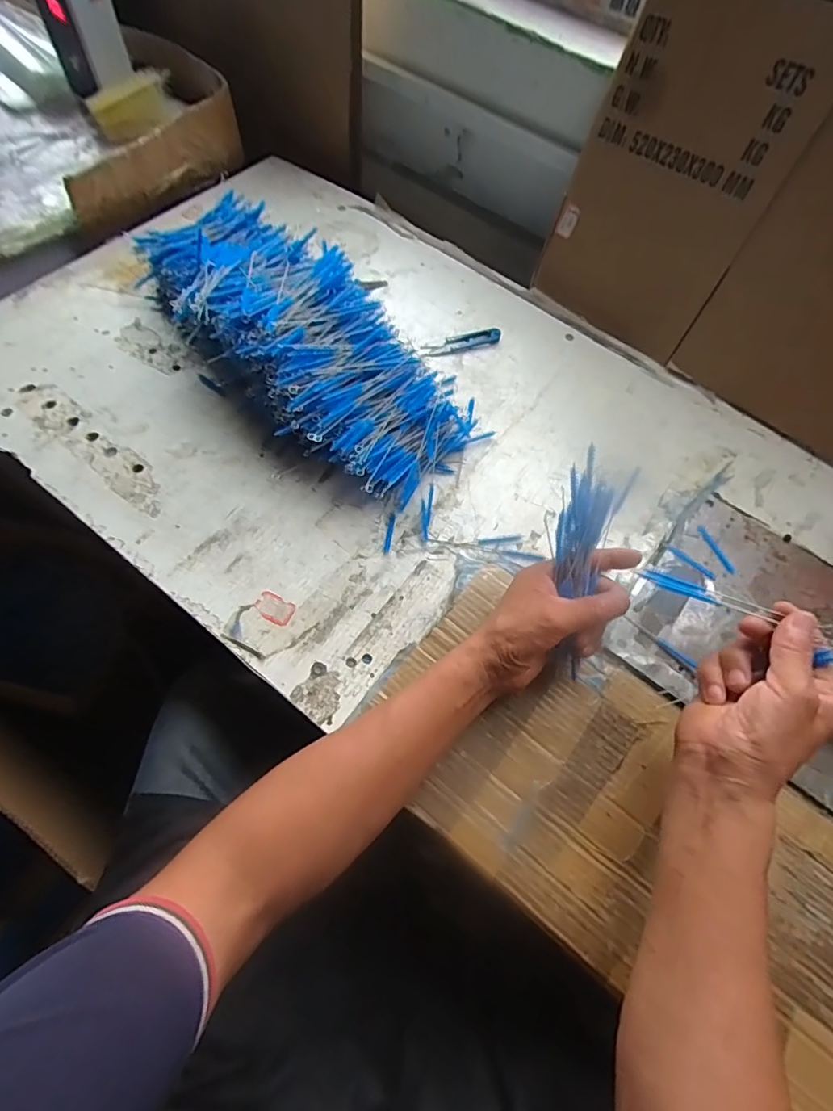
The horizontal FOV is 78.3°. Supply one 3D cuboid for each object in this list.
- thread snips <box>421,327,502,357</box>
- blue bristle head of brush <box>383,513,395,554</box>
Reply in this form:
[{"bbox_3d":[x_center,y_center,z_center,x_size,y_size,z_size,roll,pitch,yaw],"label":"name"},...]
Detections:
[{"bbox_3d":[0.057,-0.268,0.641,0.104,0.009,0.024,-16,65,-12],"label":"thread snips"},{"bbox_3d":[-0.027,-0.022,0.514,0.007,0.005,0.043,10,62,1],"label":"blue bristle head of brush"}]

